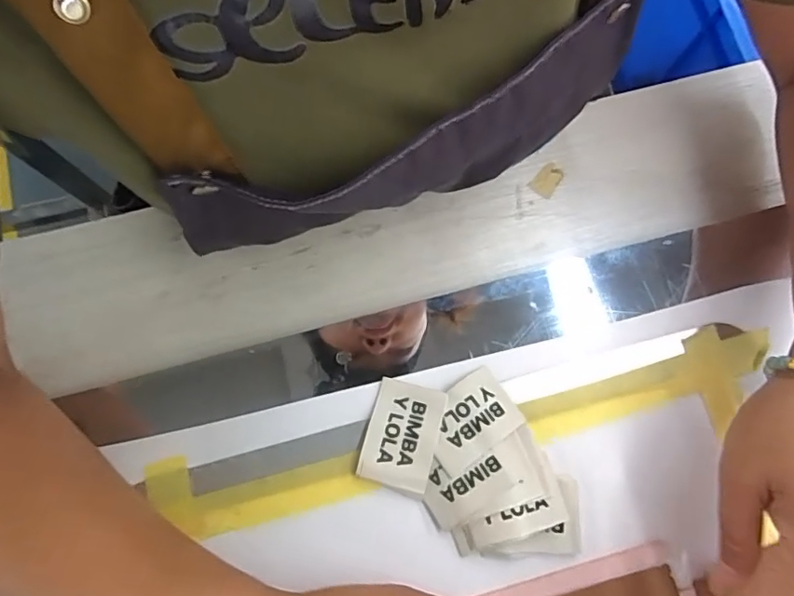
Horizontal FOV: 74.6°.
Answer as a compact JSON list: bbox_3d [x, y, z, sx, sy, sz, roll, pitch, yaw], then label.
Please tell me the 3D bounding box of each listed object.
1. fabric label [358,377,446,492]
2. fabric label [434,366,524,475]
[{"bbox_3d":[0.003,0.079,0.305,0.040,0.005,0.058,14,72,8],"label":"fabric label"},{"bbox_3d":[0.042,0.070,0.305,0.053,0.004,0.041,-33,81,-8],"label":"fabric label"}]

